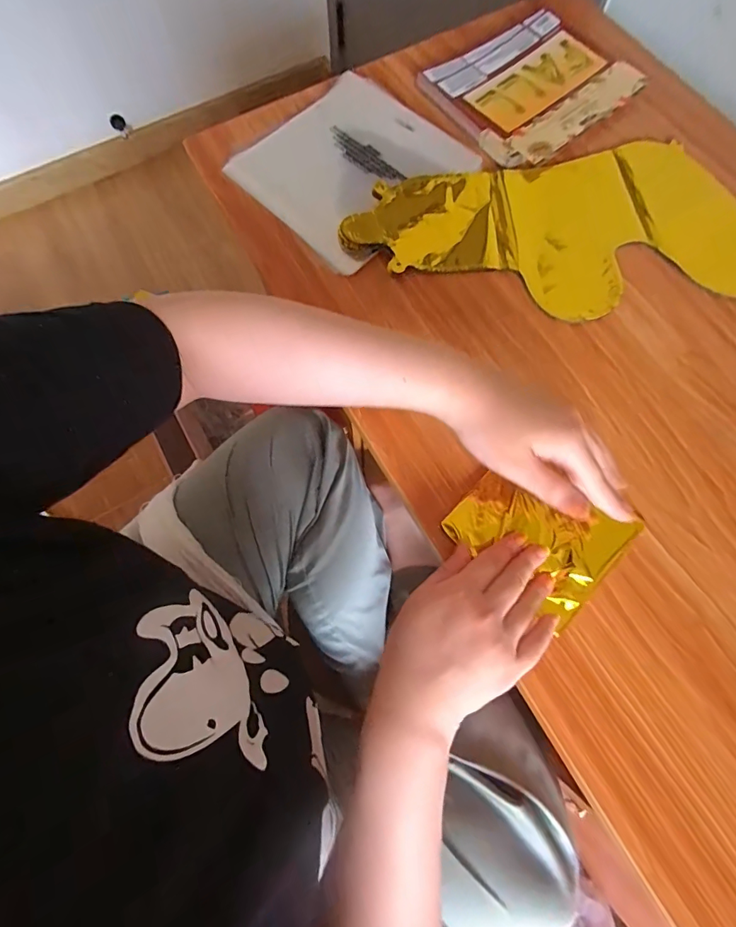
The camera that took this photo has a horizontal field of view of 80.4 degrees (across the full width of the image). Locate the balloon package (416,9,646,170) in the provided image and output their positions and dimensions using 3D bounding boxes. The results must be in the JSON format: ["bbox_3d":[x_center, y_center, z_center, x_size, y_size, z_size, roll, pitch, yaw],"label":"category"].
[{"bbox_3d":[0.183,-0.433,0.498,0.199,0.006,0.176,-36,76,-9],"label":"balloon package"}]

